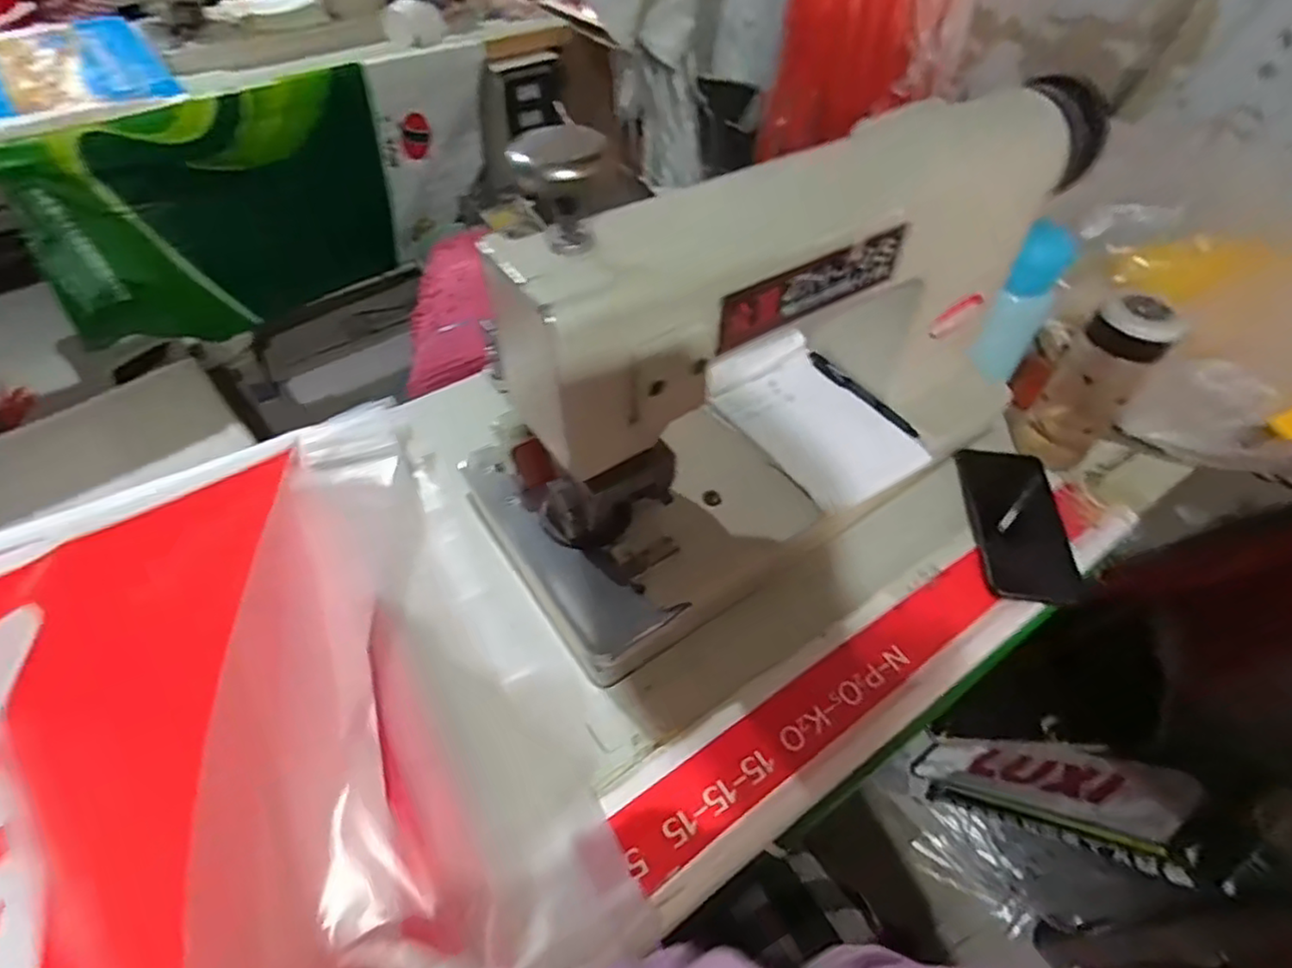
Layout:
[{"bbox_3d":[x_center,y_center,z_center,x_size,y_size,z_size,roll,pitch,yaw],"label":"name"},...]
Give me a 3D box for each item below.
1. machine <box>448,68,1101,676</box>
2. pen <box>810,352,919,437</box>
[{"bbox_3d":[0.142,-0.115,0.539,0.522,0.295,0.192,-27,56,-21],"label":"machine"},{"bbox_3d":[0.210,-0.090,0.636,0.017,0.012,0.135,-33,58,-23],"label":"pen"}]

